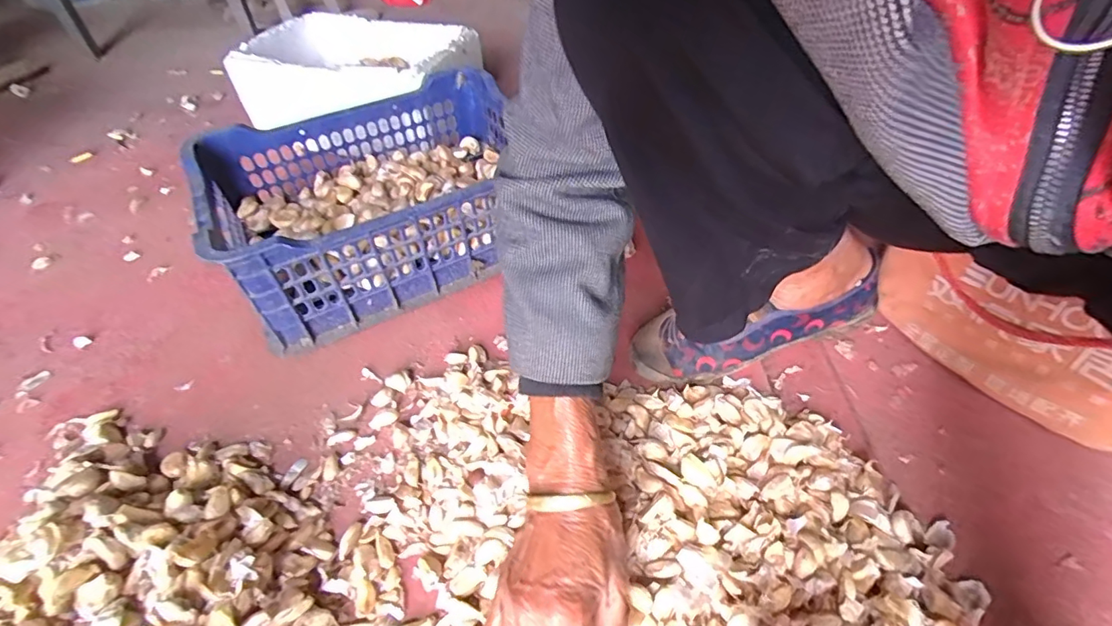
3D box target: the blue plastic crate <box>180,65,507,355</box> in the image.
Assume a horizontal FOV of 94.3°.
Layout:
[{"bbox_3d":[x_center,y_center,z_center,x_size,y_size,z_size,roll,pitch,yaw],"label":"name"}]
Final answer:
[{"bbox_3d":[-0.204,-0.143,0.628,0.360,0.146,0.259,-26,51,-21],"label":"blue plastic crate"}]

